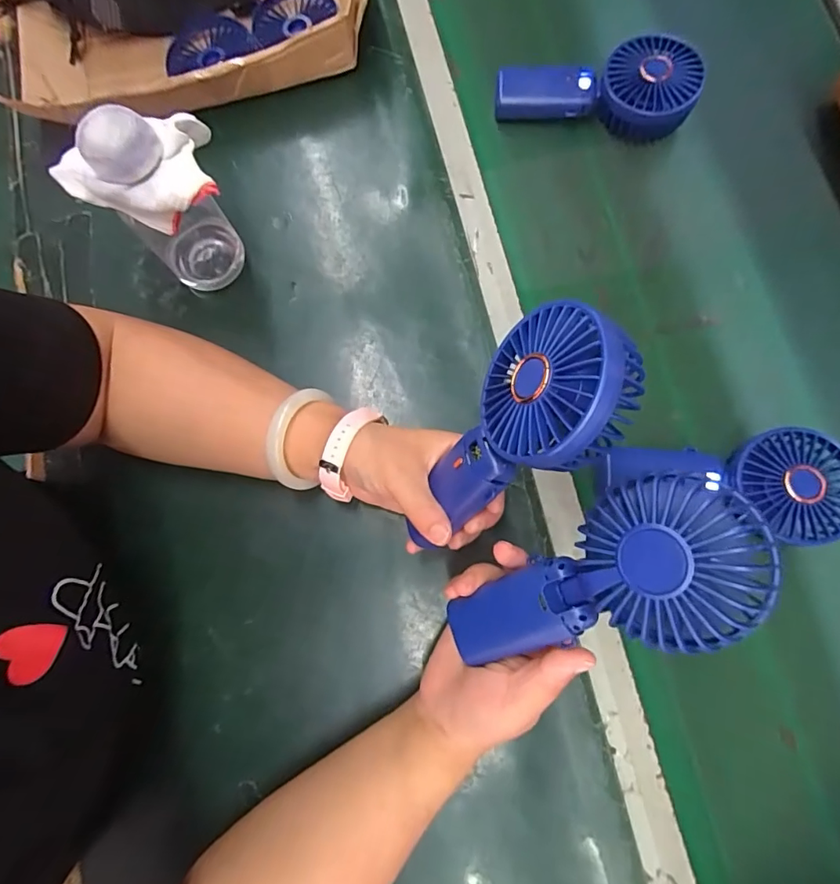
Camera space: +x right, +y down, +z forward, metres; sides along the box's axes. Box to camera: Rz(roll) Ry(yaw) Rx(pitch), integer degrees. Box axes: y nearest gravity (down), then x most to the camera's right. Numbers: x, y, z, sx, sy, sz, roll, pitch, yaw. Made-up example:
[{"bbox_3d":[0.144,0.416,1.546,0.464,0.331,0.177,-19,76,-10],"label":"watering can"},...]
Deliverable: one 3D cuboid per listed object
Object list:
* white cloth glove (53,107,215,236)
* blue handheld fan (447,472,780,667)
[{"bbox_3d":[-0.184,-0.177,0.321,0.095,0.048,0.055,-10,78,-1],"label":"white cloth glove"},{"bbox_3d":[0.086,0.080,0.263,0.179,0.039,0.080,-32,77,32],"label":"blue handheld fan"}]

